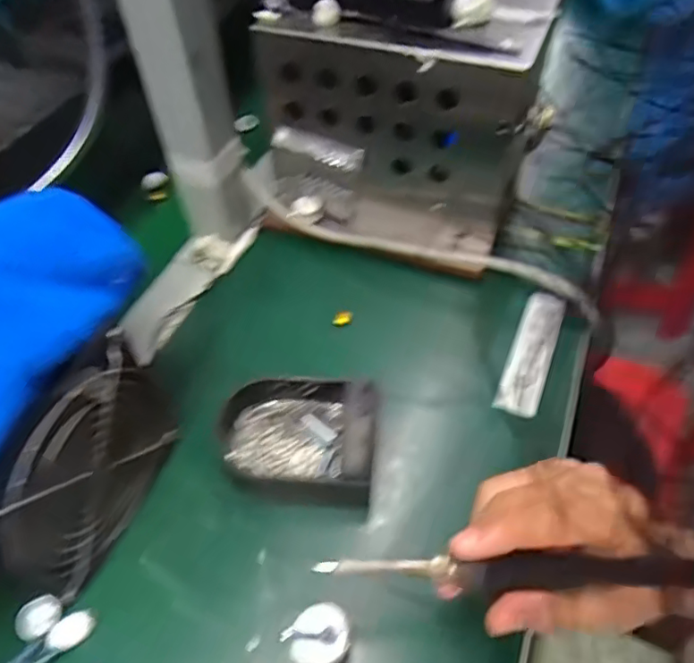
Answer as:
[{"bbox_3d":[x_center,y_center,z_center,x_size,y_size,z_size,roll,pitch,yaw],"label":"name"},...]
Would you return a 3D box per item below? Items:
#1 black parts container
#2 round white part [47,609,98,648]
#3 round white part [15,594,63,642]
[{"bbox_3d":[-0.034,0.063,0.361,0.103,0.038,0.086,4,50,4],"label":"black parts container"},{"bbox_3d":[-0.146,0.157,0.303,0.024,0.004,0.017,-13,51,-10],"label":"round white part"},{"bbox_3d":[-0.166,0.154,0.308,0.022,0.004,0.022,-1,50,1],"label":"round white part"}]

